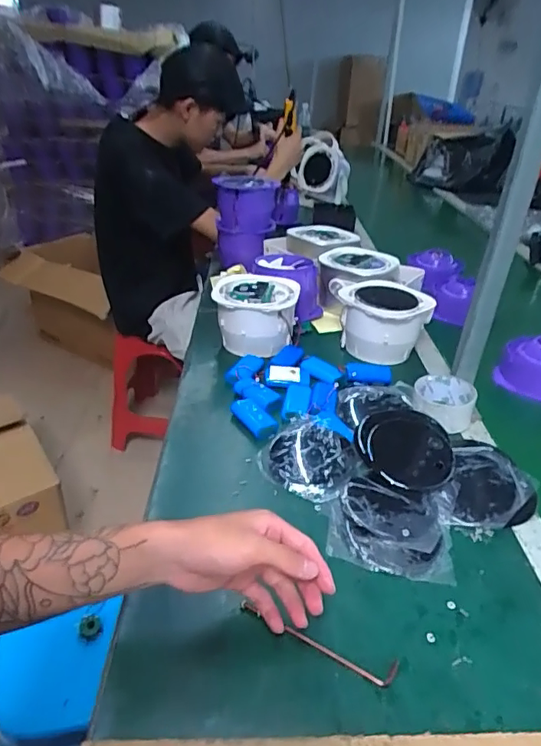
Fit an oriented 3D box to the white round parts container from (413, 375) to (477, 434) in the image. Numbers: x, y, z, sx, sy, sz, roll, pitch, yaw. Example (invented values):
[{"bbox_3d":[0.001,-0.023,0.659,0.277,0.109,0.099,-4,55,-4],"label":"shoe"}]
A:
[{"bbox_3d":[0.243,0.042,0.734,0.080,0.049,0.069,16,34,21],"label":"white round parts container"}]

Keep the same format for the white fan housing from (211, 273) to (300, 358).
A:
[{"bbox_3d":[-0.023,-0.098,0.870,0.132,0.087,0.147,6,32,5],"label":"white fan housing"}]

